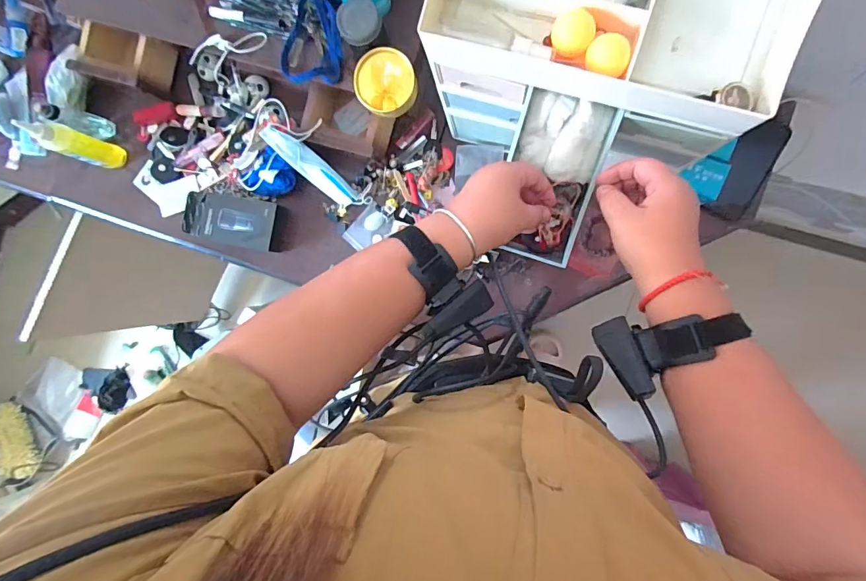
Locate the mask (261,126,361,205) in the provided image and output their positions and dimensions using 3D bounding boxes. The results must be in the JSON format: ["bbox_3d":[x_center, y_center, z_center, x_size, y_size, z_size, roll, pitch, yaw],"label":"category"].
[{"bbox_3d":[-0.192,-0.195,0.685,0.164,0.022,0.037,39,96,-27],"label":"mask"}]

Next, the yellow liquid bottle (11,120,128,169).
[{"bbox_3d":[-0.595,-0.242,0.725,0.046,0.139,0.046,19,93,7],"label":"yellow liquid bottle"}]

